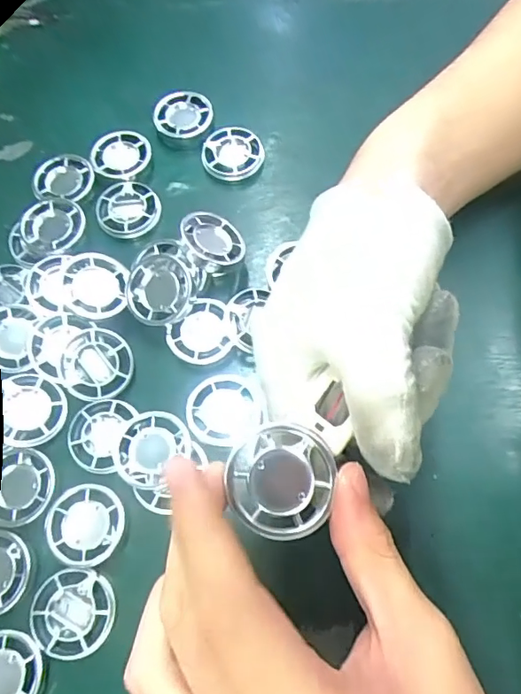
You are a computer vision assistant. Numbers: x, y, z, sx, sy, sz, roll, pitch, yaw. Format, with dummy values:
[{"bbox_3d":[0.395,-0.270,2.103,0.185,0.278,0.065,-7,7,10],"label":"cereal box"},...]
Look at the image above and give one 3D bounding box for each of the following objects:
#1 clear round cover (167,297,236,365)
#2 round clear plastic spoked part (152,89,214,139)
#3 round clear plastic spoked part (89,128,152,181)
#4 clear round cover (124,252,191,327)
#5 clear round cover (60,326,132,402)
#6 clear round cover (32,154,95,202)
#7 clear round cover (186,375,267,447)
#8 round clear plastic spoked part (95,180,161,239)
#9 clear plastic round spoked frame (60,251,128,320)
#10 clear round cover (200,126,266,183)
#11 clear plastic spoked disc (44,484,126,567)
[{"bbox_3d":[-0.034,-0.009,0.296,0.035,0.008,0.035,-2,69,4],"label":"clear round cover"},{"bbox_3d":[-0.051,-0.157,0.359,0.037,0.007,0.036,-2,69,4],"label":"round clear plastic spoked part"},{"bbox_3d":[-0.090,-0.125,0.349,0.035,0.007,0.038,-2,69,4],"label":"round clear plastic spoked part"},{"bbox_3d":[-0.055,-0.031,0.297,0.036,0.011,0.038,-1,86,10],"label":"clear round cover"},{"bbox_3d":[-0.089,0.009,0.291,0.037,0.004,0.037,-20,86,-12],"label":"clear round cover"},{"bbox_3d":[-0.125,-0.109,0.343,0.034,0.010,0.036,-2,69,4],"label":"clear round cover"},{"bbox_3d":[-0.019,0.032,0.282,0.039,0.004,0.038,-2,69,4],"label":"clear round cover"},{"bbox_3d":[-0.083,-0.087,0.337,0.038,0.005,0.038,-2,69,4],"label":"round clear plastic spoked part"},{"bbox_3d":[-0.094,-0.035,0.303,0.035,0.011,0.040,-13,68,-1],"label":"clear plastic round spoked frame"},{"bbox_3d":[-0.018,-0.125,0.350,0.039,0.012,0.036,-2,69,4],"label":"clear round cover"},{"bbox_3d":[-0.087,0.088,0.265,0.038,0.004,0.037,-2,69,4],"label":"clear plastic spoked disc"}]

